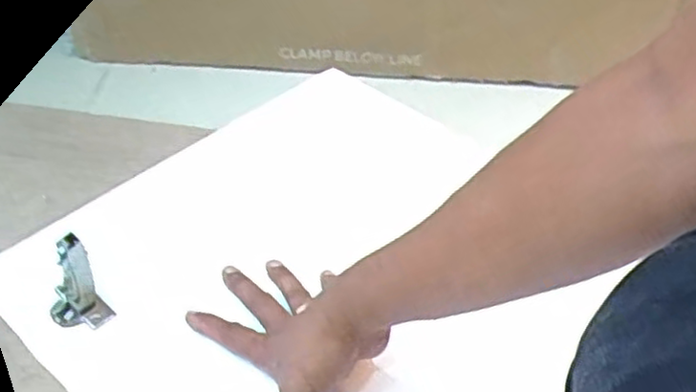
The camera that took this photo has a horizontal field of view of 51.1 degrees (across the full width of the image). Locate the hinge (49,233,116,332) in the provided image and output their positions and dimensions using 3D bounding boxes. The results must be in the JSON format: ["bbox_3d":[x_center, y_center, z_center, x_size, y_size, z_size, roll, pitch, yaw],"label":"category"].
[{"bbox_3d":[-0.218,0.076,0.582,0.034,0.094,0.049,-29,51,-32],"label":"hinge"}]

